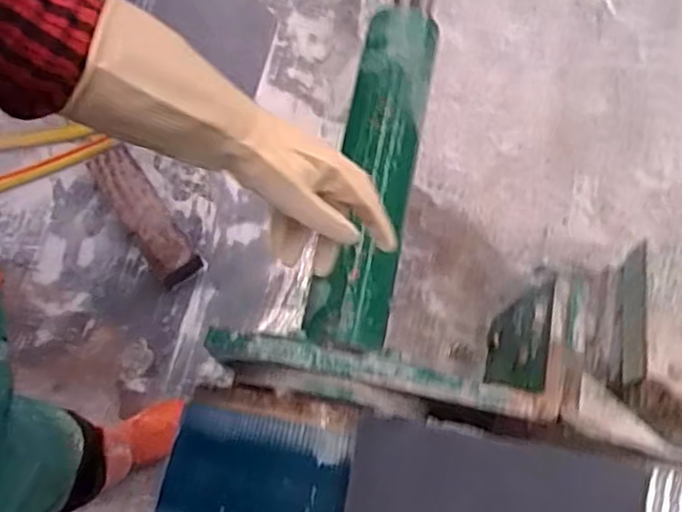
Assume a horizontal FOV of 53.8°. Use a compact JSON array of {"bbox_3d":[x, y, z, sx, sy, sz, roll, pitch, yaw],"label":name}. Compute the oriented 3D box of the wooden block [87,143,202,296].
[{"bbox_3d":[-0.387,-0.080,1.329,0.084,0.083,0.289,-31,77,-12],"label":"wooden block"}]

